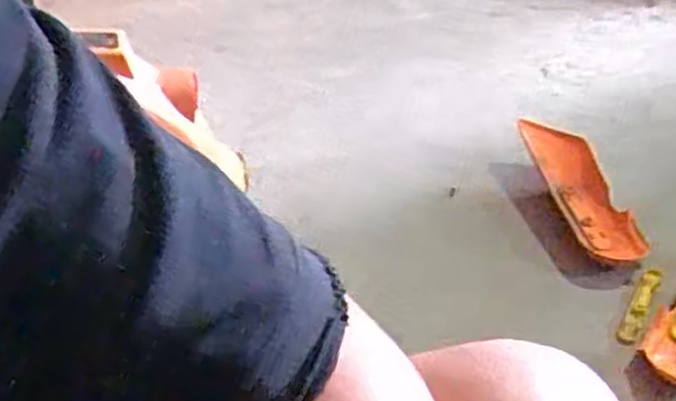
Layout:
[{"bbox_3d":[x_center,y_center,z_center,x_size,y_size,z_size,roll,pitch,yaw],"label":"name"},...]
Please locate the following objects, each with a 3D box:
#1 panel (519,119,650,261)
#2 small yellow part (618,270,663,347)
[{"bbox_3d":[0.397,-0.023,1.225,0.105,0.048,0.324,-6,39,-6],"label":"panel"},{"bbox_3d":[0.421,0.147,1.044,0.025,0.011,0.143,21,44,26],"label":"small yellow part"}]

